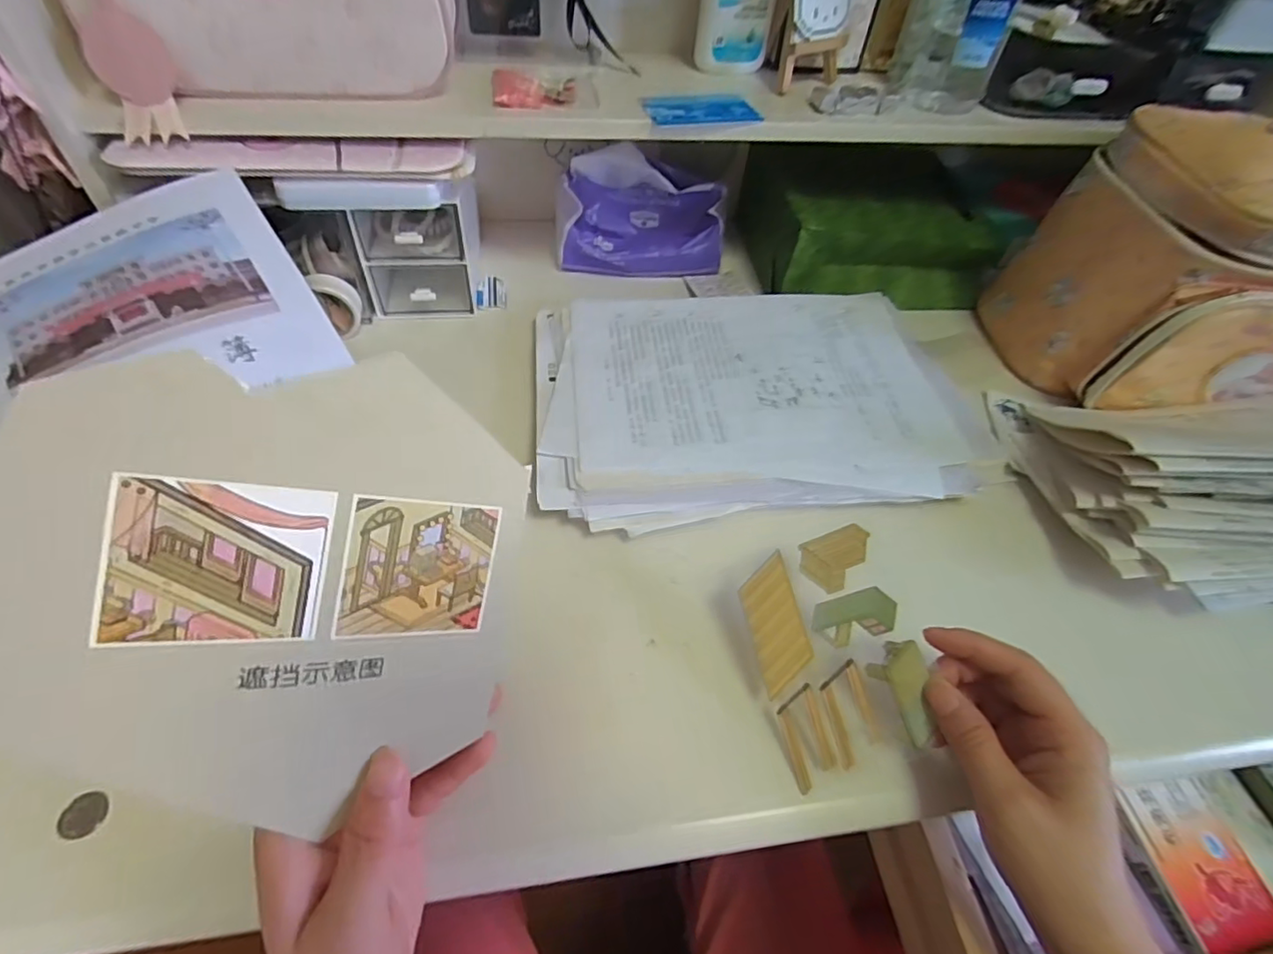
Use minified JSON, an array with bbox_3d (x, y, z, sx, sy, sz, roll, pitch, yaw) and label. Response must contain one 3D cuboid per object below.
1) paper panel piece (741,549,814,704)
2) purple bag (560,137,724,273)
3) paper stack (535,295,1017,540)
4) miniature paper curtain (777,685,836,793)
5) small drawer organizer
[{"bbox_3d":[0.073,0.077,0.313,0.027,0.004,0.066,-17,69,9],"label":"paper panel piece"},{"bbox_3d":[0.004,-0.241,0.551,0.156,0.074,0.087,-4,51,-8],"label":"purple bag"},{"bbox_3d":[0.098,-0.061,0.446,0.338,0.025,0.224,-2,50,-7],"label":"paper stack"},{"bbox_3d":[0.084,0.130,0.298,0.021,0.006,0.046,-17,78,6],"label":"miniature paper curtain"},{"bbox_3d":[-0.203,-0.218,0.495,0.135,0.117,0.167,-4,51,-8],"label":"small drawer organizer"}]

